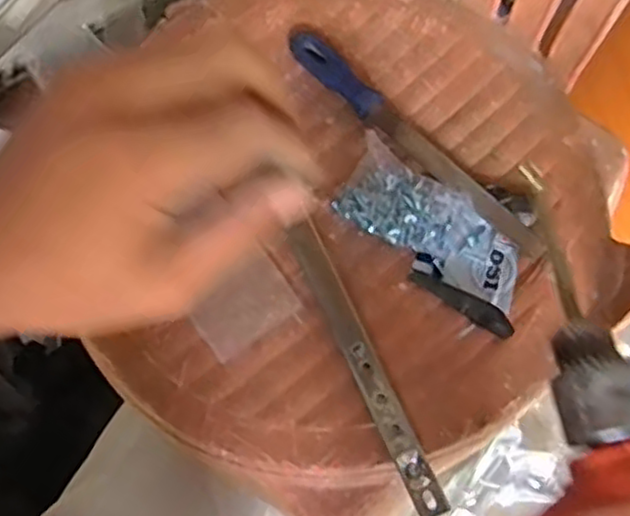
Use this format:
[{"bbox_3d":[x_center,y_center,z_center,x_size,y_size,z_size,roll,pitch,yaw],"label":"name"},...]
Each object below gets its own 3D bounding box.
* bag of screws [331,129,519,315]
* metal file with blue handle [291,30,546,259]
[{"bbox_3d":[0.080,-0.023,0.468,0.131,0.019,0.056,35,75,15],"label":"bag of screws"},{"bbox_3d":[0.065,-0.084,0.491,0.024,0.020,0.236,-42,73,-12],"label":"metal file with blue handle"}]

